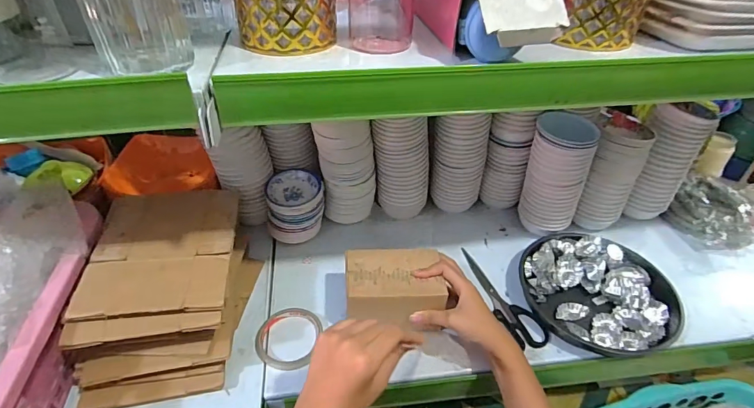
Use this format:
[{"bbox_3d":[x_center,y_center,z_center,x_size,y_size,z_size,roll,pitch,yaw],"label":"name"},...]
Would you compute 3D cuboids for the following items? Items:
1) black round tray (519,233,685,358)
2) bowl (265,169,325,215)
[{"bbox_3d":[0.325,0.129,0.609,0.213,0.034,0.191,12,42,12],"label":"black round tray"},{"bbox_3d":[-0.133,-0.020,0.666,0.090,0.029,0.081,-5,41,-7],"label":"bowl"}]

